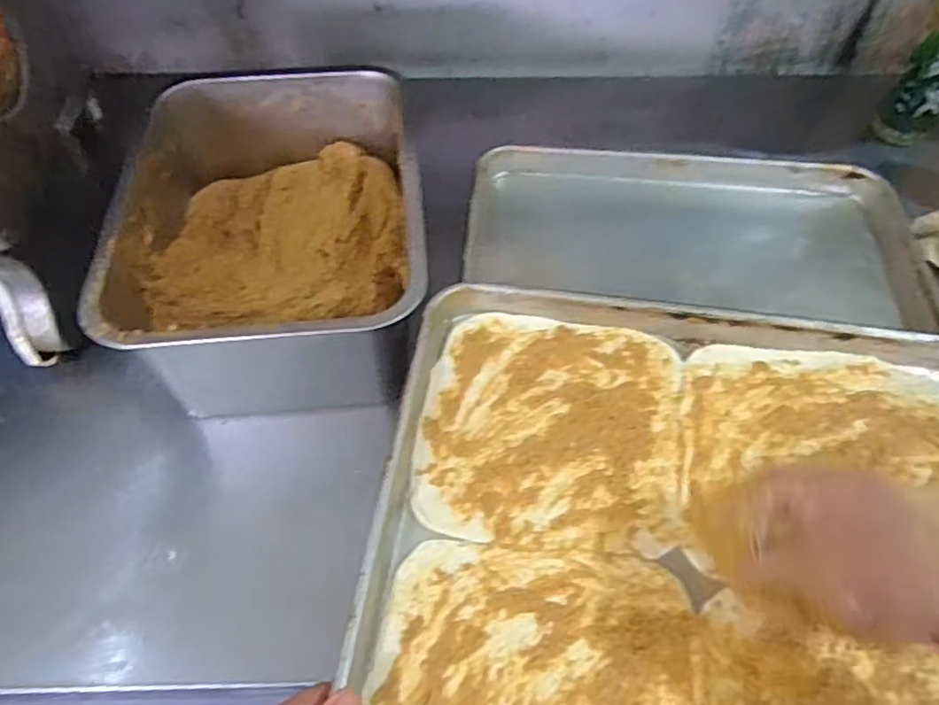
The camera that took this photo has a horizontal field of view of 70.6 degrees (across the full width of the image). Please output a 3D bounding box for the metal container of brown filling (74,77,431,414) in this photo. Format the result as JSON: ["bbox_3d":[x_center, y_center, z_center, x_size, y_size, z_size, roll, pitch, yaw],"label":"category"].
[{"bbox_3d":[-0.179,-0.110,0.656,0.252,0.167,0.331,-6,54,-4],"label":"metal container of brown filling"}]

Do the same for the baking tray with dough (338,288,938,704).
[{"bbox_3d":[0.238,0.147,0.397,0.595,0.032,0.395,6,55,5],"label":"baking tray with dough"}]

